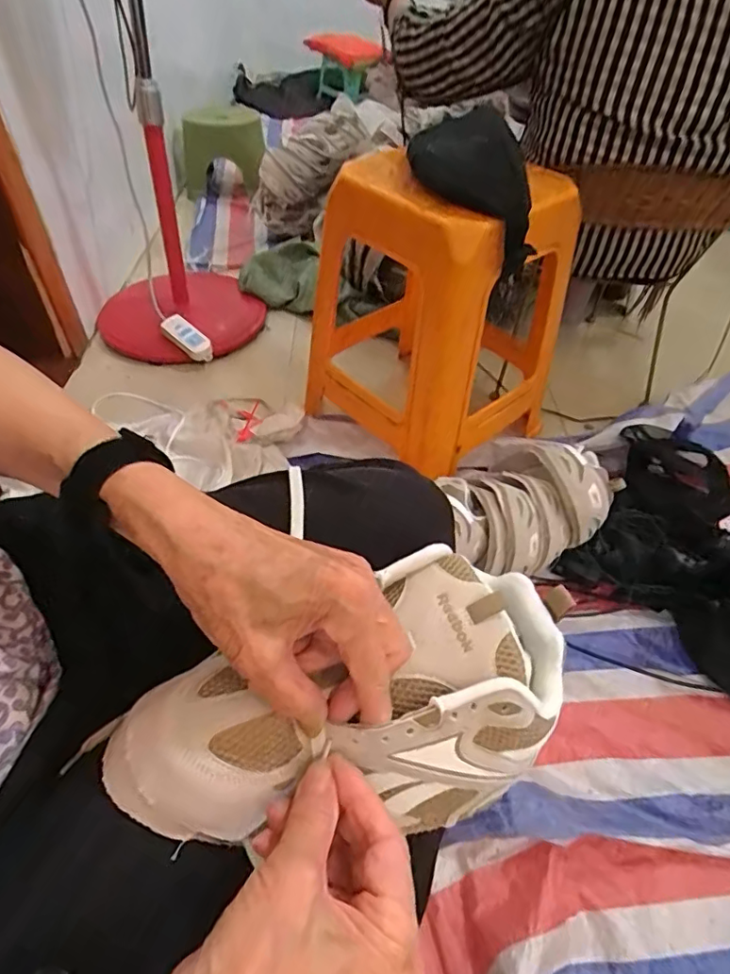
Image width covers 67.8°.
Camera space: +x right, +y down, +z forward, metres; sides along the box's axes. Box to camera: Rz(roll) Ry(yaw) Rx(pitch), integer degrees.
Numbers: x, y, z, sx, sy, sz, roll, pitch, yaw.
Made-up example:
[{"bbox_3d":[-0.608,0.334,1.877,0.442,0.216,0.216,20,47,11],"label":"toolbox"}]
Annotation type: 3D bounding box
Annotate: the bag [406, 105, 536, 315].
[{"bbox_3d":[0.157,-0.427,0.771,0.096,0.118,0.276,-26,78,-24],"label":"bag"}]

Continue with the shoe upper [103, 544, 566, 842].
[{"bbox_3d":[-0.004,0.125,0.309,0.253,0.081,0.116,-13,47,-12],"label":"shoe upper"}]

